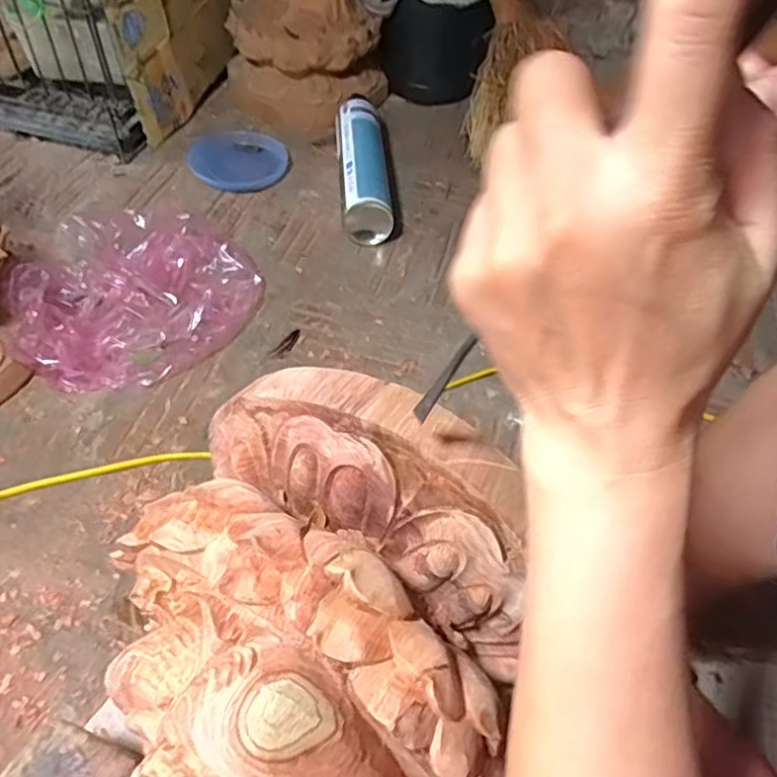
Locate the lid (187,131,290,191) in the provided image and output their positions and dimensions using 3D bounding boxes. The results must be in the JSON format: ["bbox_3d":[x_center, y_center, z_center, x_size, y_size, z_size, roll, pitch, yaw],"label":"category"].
[{"bbox_3d":[-0.215,-0.327,0.855,0.134,0.008,0.130,3,52,-4],"label":"lid"}]

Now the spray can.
[{"bbox_3d":[-0.035,-0.298,0.810,0.065,0.064,0.277,-1,52,-6],"label":"spray can"}]

